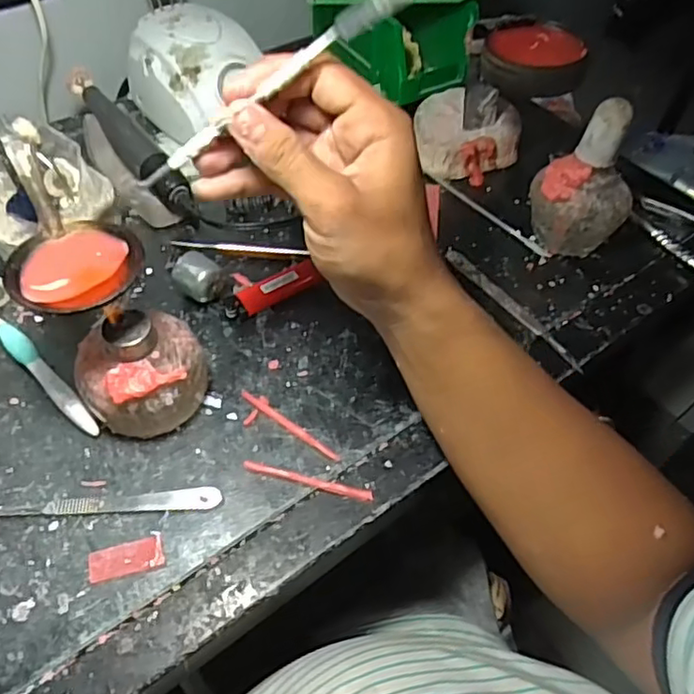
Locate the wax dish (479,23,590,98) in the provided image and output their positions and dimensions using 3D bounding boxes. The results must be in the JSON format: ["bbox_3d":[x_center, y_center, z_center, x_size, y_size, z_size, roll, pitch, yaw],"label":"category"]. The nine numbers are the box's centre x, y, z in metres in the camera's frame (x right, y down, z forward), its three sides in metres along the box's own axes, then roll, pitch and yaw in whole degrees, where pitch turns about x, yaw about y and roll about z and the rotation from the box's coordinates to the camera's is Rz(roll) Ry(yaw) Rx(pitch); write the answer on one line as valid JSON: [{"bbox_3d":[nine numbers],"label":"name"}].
[{"bbox_3d":[0.135,-0.213,0.458,0.075,0.028,0.058,2,53,-2],"label":"wax dish"}]

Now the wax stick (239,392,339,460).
[{"bbox_3d":[-0.038,0.051,0.401,0.079,0.004,0.006,33,59,19],"label":"wax stick"}]

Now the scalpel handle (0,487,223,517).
[{"bbox_3d":[-0.143,0.093,0.360,0.135,0.004,0.013,-5,54,-6],"label":"scalpel handle"}]

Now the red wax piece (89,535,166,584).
[{"bbox_3d":[-0.122,0.117,0.344,0.039,0.004,0.018,-12,56,-12],"label":"red wax piece"}]

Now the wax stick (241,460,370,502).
[{"bbox_3d":[-0.024,0.081,0.377,0.079,0.004,0.007,12,54,6],"label":"wax stick"}]

